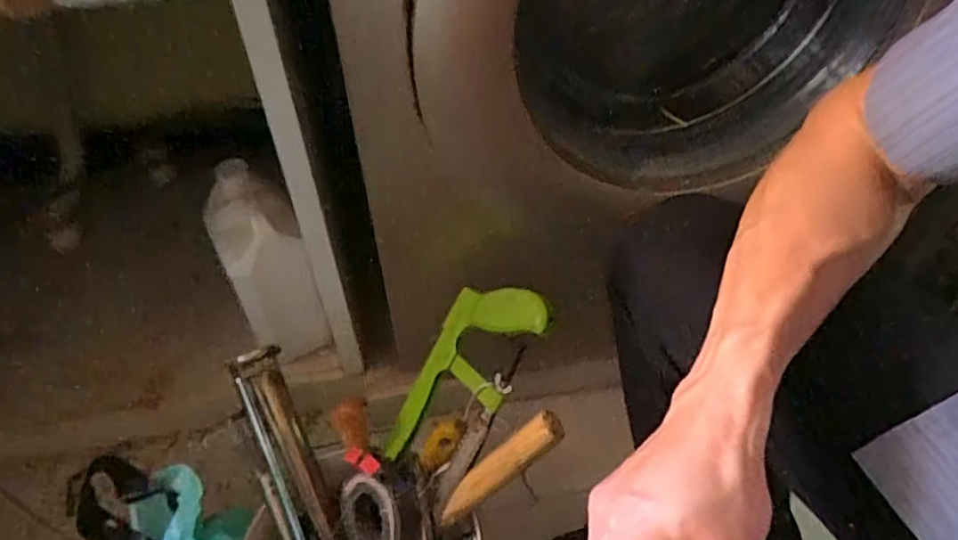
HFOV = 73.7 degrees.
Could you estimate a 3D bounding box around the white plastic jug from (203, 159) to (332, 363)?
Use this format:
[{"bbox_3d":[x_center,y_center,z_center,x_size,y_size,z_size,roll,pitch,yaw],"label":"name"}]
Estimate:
[{"bbox_3d":[-0.257,-0.002,0.772,0.090,0.236,0.099,-26,50,-22],"label":"white plastic jug"}]

